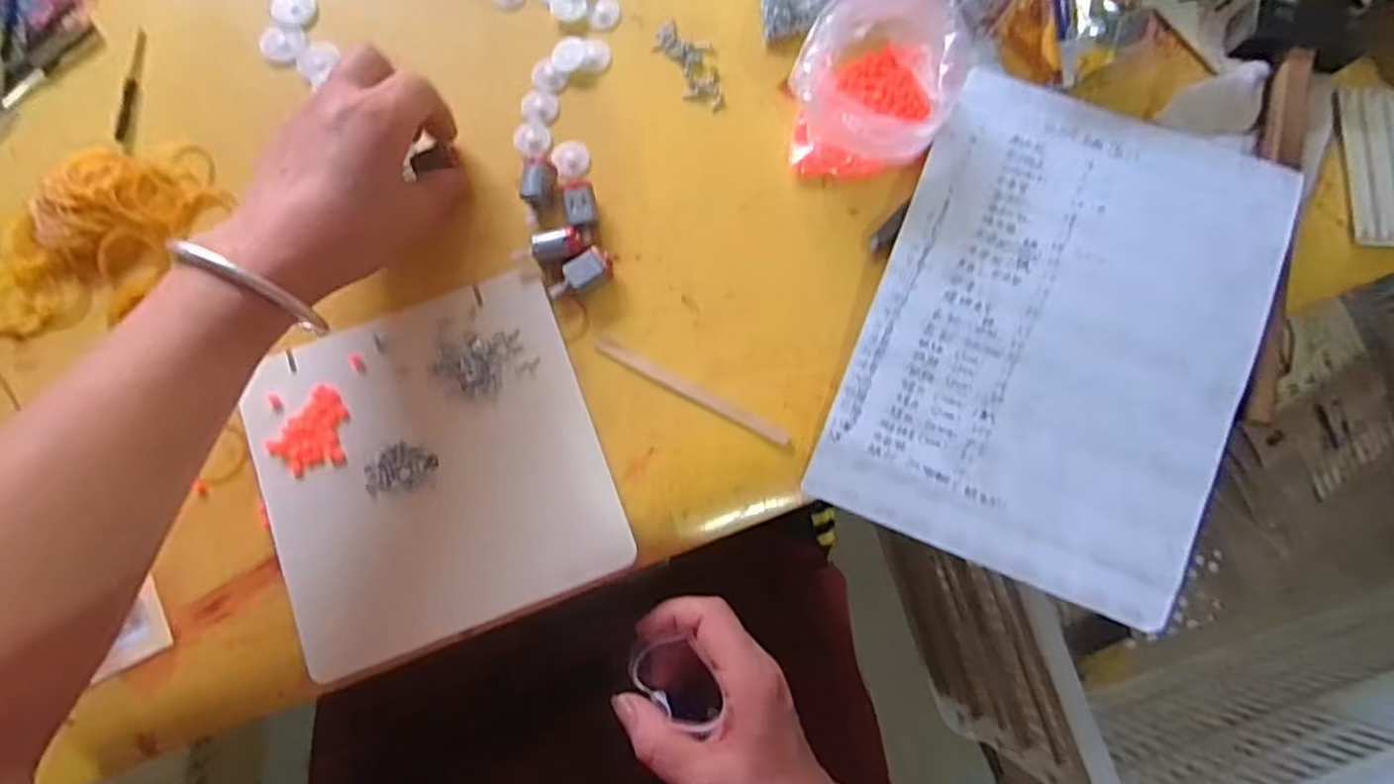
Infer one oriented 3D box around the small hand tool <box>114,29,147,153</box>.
[{"bbox_3d":[-0.345,-0.184,0.437,0.010,0.004,0.084,-3,79,-2],"label":"small hand tool"}]

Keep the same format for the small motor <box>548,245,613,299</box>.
[{"bbox_3d":[-0.066,-0.065,0.408,0.037,0.013,0.016,-37,82,-8],"label":"small motor"}]

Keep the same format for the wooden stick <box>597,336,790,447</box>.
[{"bbox_3d":[-0.002,-0.001,0.400,0.117,0.004,0.009,27,80,4],"label":"wooden stick"}]

